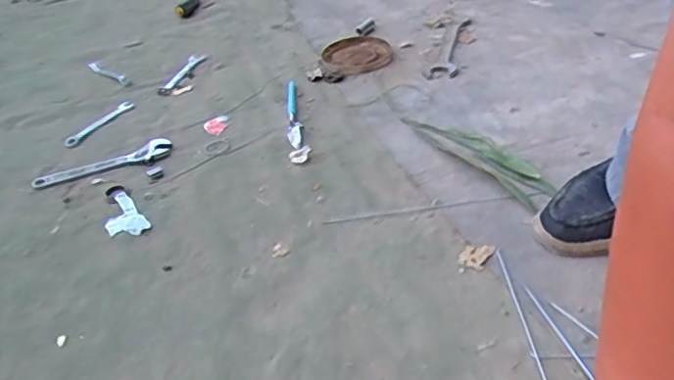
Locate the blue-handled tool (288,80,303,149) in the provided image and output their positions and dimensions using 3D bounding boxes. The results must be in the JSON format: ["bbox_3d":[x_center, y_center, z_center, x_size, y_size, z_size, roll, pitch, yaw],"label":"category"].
[{"bbox_3d":[-0.066,-0.124,0.927,0.021,0.014,0.191,-7,37,1],"label":"blue-handled tool"}]

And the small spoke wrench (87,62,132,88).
[{"bbox_3d":[-0.424,-0.216,1.104,0.152,0.012,0.022,26,49,37],"label":"small spoke wrench"}]

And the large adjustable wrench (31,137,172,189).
[{"bbox_3d":[-0.339,-0.036,0.858,0.195,0.010,0.047,-19,39,-15],"label":"large adjustable wrench"}]

